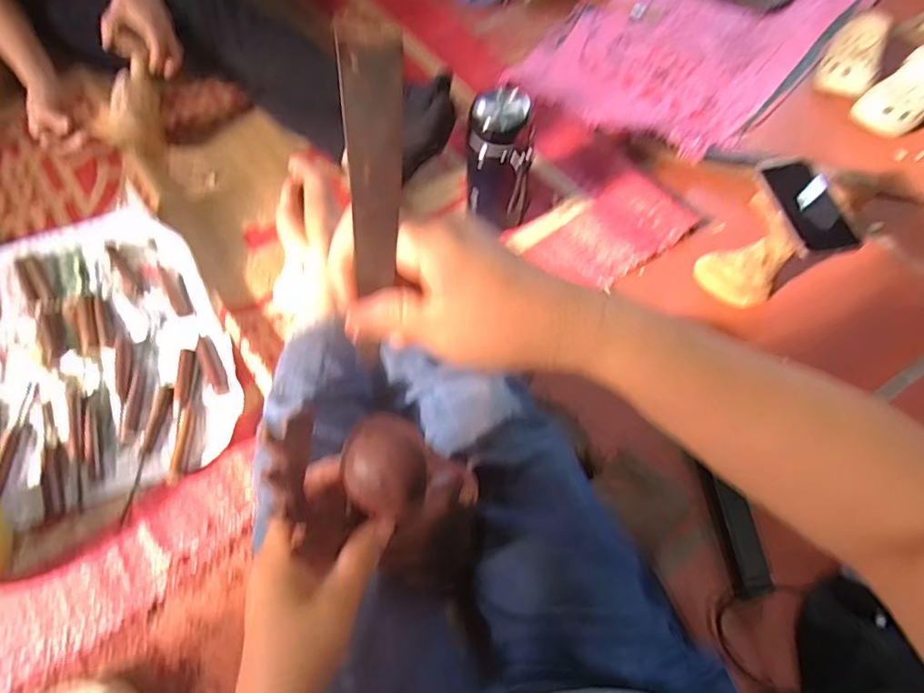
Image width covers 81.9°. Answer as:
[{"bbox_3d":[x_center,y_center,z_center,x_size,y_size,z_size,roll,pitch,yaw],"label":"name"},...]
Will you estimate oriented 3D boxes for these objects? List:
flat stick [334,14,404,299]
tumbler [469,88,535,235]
[{"bbox_3d":[-0.034,-0.066,0.209,0.021,0.115,0.006,-2,52,-8],"label":"flat stick"},{"bbox_3d":[0.056,-0.265,0.796,0.090,0.213,0.082,0,60,1],"label":"tumbler"}]

